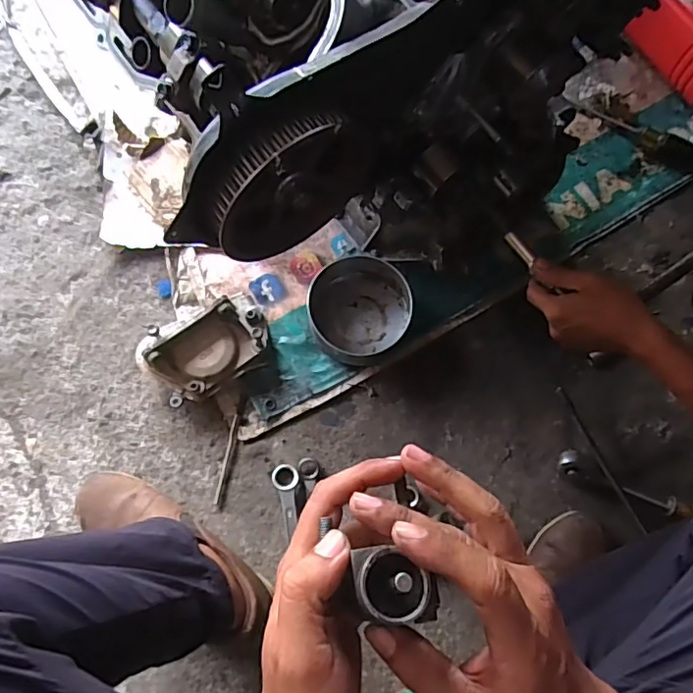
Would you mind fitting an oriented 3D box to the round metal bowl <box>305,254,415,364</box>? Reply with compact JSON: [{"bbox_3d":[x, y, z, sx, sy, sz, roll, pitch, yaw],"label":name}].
[{"bbox_3d":[0.020,-0.053,0.784,0.141,0.075,0.146,-1,74,3],"label":"round metal bowl"}]

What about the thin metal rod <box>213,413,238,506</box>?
[{"bbox_3d":[-0.165,0.154,0.748,0.008,0.004,0.121,9,75,6],"label":"thin metal rod"}]

